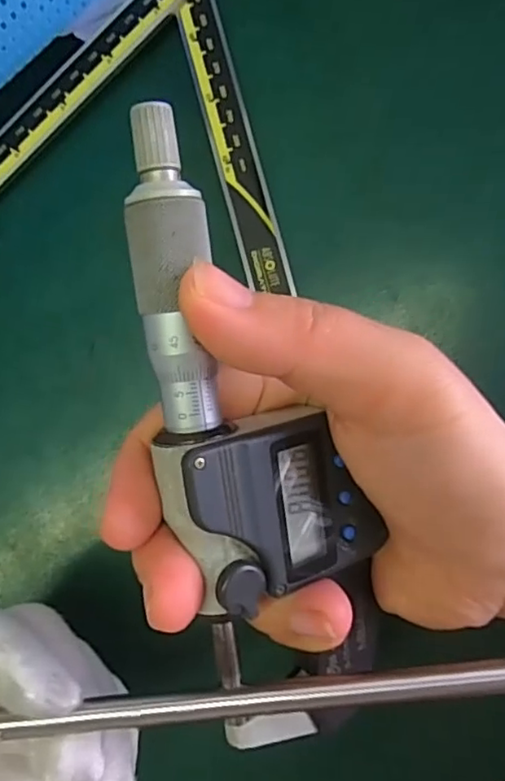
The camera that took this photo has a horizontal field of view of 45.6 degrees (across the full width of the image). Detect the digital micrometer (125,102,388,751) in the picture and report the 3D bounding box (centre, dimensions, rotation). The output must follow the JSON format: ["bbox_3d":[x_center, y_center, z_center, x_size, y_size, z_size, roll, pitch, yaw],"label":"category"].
[{"bbox_3d":[-0.001,0.017,0.144,0.046,0.029,0.158,-18,103,1],"label":"digital micrometer"}]

